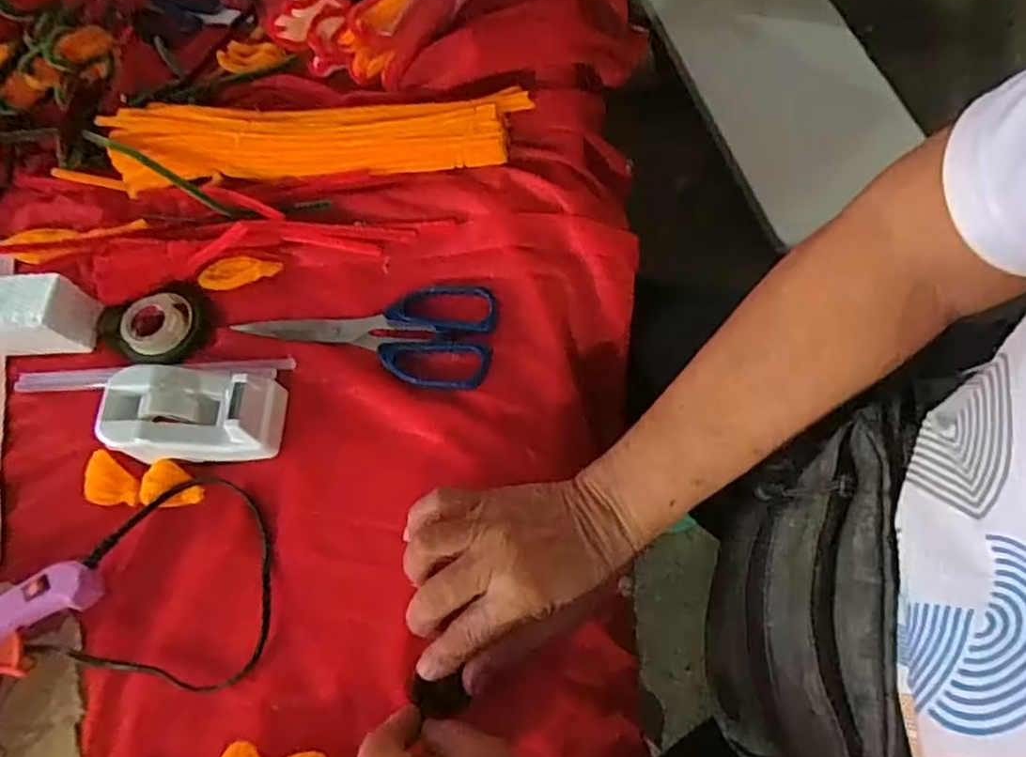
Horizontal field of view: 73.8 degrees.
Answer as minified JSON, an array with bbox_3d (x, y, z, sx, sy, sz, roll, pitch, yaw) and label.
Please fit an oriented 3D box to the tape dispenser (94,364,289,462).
[{"bbox_3d":[-0.198,0.021,0.426,0.101,0.038,0.057,-4,66,6],"label":"tape dispenser"}]

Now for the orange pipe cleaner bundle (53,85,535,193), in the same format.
[{"bbox_3d":[-0.162,-0.179,0.505,0.336,0.028,0.048,-4,66,6],"label":"orange pipe cleaner bundle"}]

